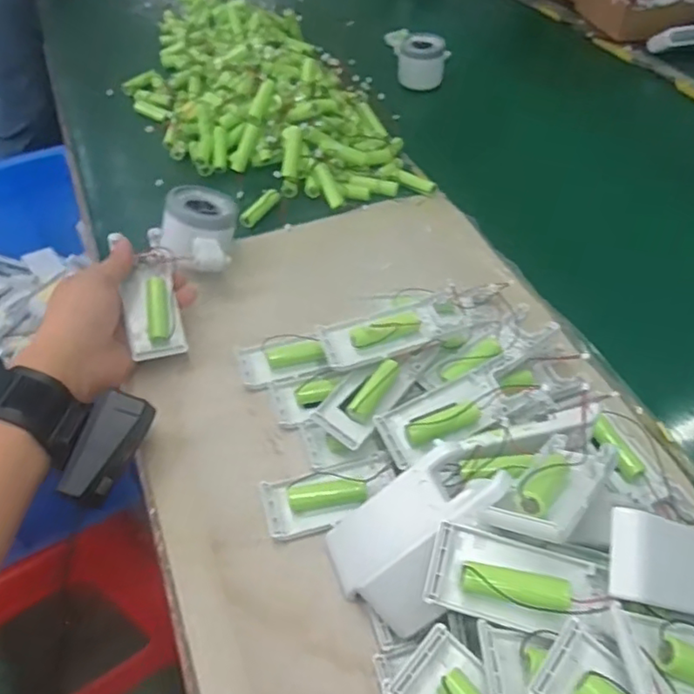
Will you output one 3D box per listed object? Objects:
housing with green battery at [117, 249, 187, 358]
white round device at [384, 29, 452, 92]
[{"bbox_3d":[-0.148,-0.032,0.450,0.040,0.019,0.082,-7,77,-4],"label":"housing with green battery"},{"bbox_3d":[0.097,-0.381,0.783,0.068,0.059,0.056,-23,52,-18],"label":"white round device"}]

